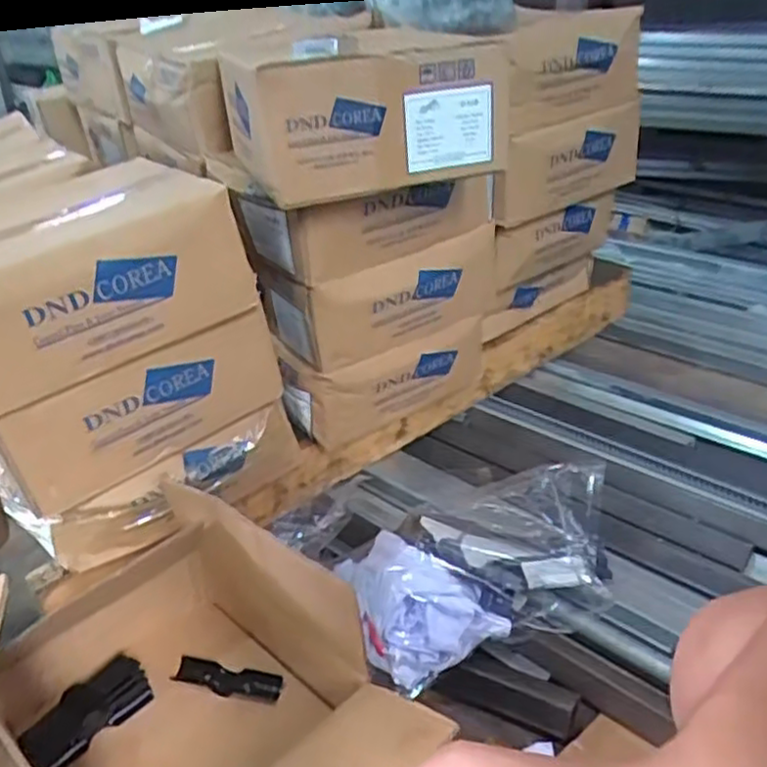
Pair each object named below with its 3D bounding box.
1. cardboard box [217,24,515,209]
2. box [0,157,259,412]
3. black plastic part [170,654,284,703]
[{"bbox_3d":[-0.027,-0.326,0.821,0.293,0.158,0.235,-10,30,-12],"label":"cardboard box"},{"bbox_3d":[-0.315,-0.110,0.730,0.300,0.157,0.194,-26,37,-35],"label":"box"},{"bbox_3d":[-0.180,0.340,0.823,0.128,0.007,0.033,5,30,14],"label":"black plastic part"}]

